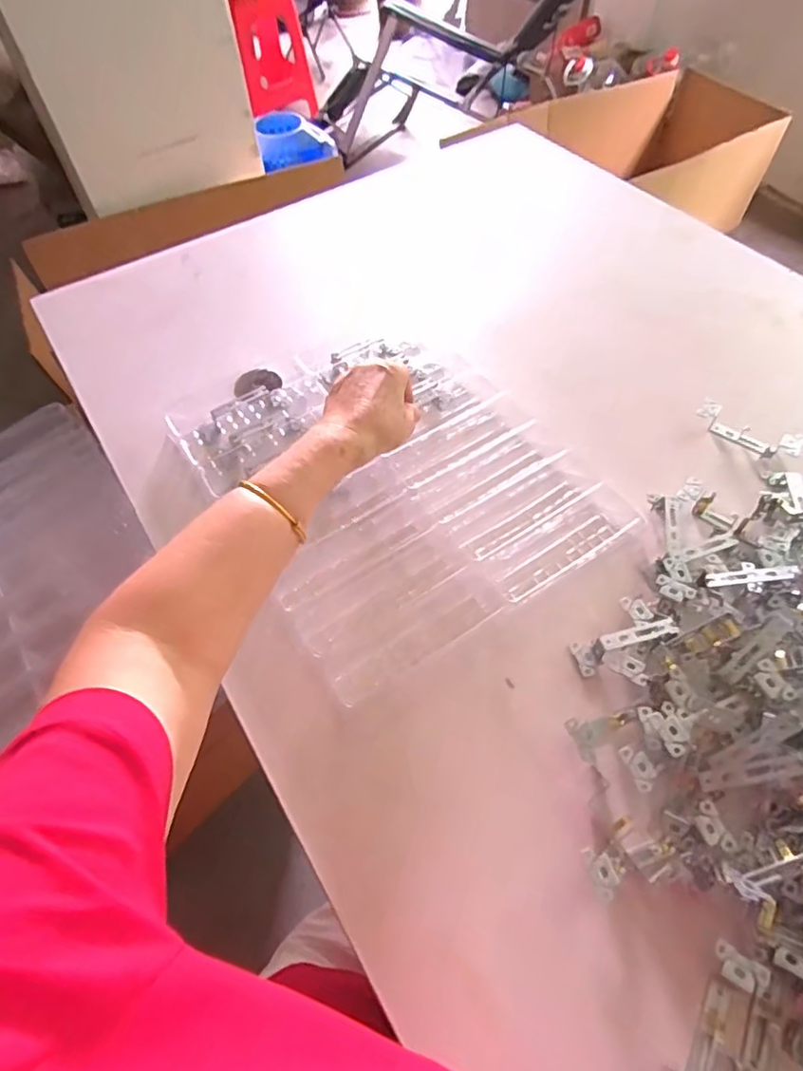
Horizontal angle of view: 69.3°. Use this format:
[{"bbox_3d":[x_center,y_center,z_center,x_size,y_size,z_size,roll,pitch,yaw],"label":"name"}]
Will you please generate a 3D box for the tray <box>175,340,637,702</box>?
[{"bbox_3d":[-0.011,-0.067,0.628,0.339,0.021,0.393,-29,59,-16],"label":"tray"}]

